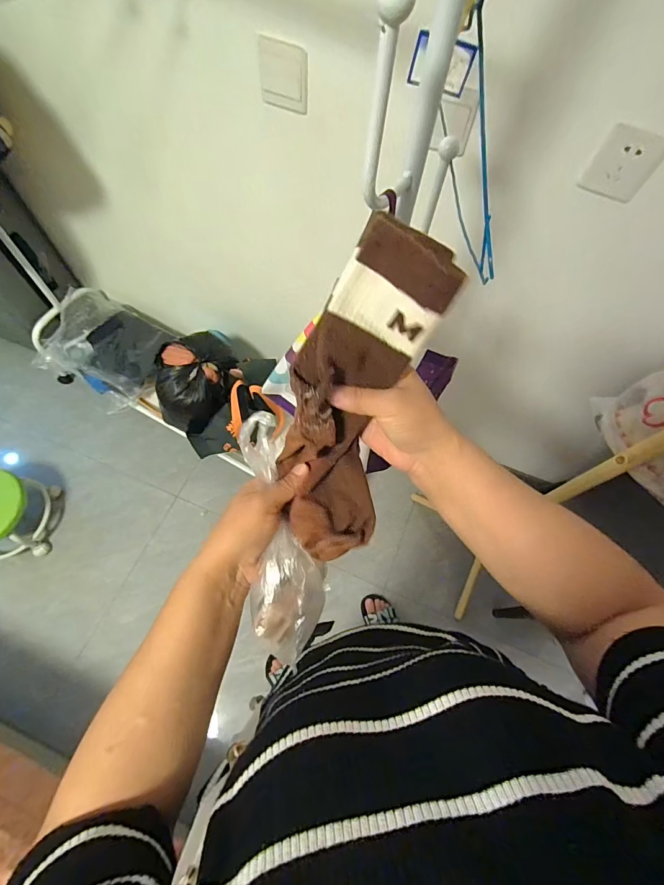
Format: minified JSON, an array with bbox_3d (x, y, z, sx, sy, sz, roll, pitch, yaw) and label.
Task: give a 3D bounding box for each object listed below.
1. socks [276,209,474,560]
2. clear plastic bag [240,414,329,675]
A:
[{"bbox_3d":[0.017,-0.034,0.314,0.094,0.251,0.055,16,21,5],"label":"socks"},{"bbox_3d":[-0.047,0.080,0.349,0.064,0.039,0.209,-10,86,-7],"label":"clear plastic bag"}]

